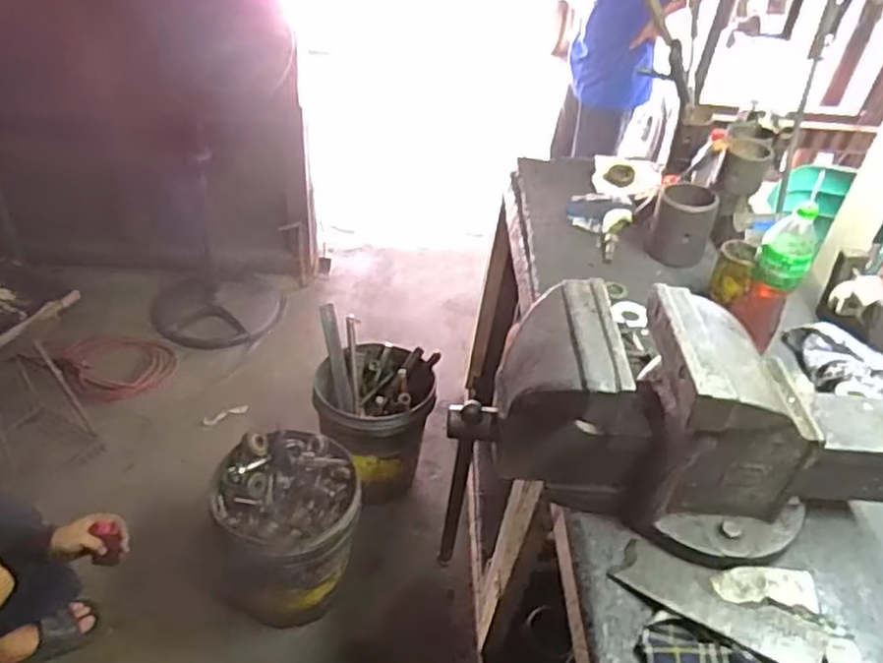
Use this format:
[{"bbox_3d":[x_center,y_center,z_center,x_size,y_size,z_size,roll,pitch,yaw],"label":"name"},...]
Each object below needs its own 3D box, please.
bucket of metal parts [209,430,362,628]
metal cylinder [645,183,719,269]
[{"bbox_3d":[-0.336,0.439,1.561,0.291,0.342,0.275,4,40,-3],"label":"bucket of metal parts"},{"bbox_3d":[0.477,-0.210,1.396,0.116,0.134,0.090,19,41,15],"label":"metal cylinder"}]

